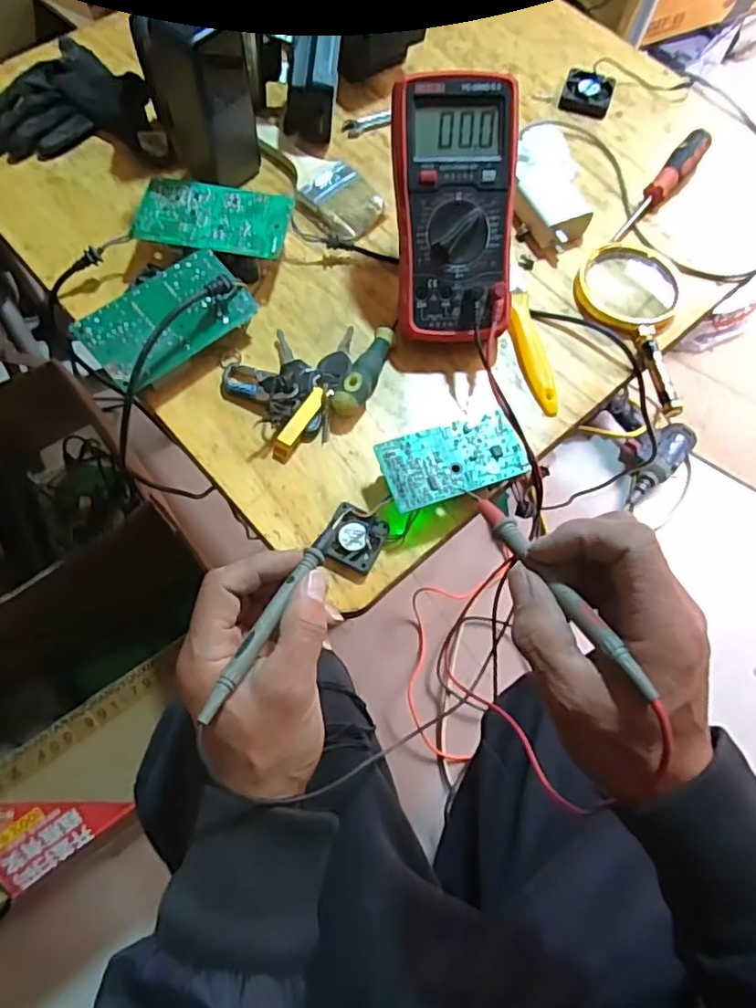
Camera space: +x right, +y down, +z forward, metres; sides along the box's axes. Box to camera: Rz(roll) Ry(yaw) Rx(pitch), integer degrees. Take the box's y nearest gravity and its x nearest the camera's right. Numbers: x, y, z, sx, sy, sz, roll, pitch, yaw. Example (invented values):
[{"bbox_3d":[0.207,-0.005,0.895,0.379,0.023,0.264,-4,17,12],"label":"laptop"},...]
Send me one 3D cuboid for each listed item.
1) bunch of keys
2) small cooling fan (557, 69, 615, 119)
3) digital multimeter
[{"bbox_3d":[-0.049,-0.106,0.470,0.125,0.027,0.101,-34,73,-15],"label":"bunch of keys"},{"bbox_3d":[0.217,-0.425,0.620,0.051,0.014,0.055,16,68,4],"label":"small cooling fan"},{"bbox_3d":[0.058,-0.217,0.449,0.090,0.051,0.182,-2,104,-4],"label":"digital multimeter"}]

